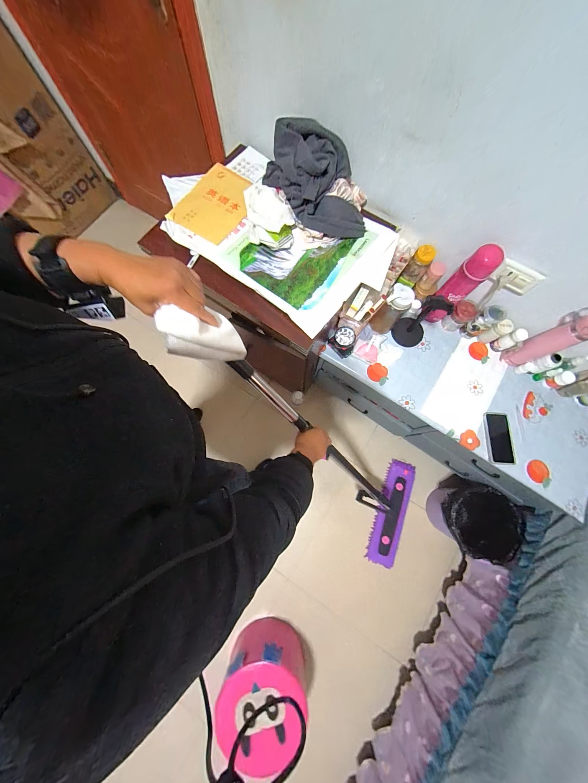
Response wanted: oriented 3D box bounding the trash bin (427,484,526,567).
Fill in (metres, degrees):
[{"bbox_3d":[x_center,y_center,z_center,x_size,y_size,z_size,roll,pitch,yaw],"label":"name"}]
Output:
[{"bbox_3d":[0.747,0.536,1.093,0.240,0.288,0.254,1,74,-2],"label":"trash bin"}]

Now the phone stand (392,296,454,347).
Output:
[{"bbox_3d":[0.416,-0.244,0.813,0.102,0.255,0.107,41,77,9],"label":"phone stand"}]

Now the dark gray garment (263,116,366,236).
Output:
[{"bbox_3d":[0.059,-0.601,0.721,0.228,0.161,0.308,-15,75,-6],"label":"dark gray garment"}]

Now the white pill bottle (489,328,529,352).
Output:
[{"bbox_3d":[0.739,-0.172,0.873,0.040,0.115,0.046,-24,76,-9],"label":"white pill bottle"}]

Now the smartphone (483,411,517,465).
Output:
[{"bbox_3d":[0.685,0.155,0.841,0.083,0.009,0.170,6,74,0],"label":"smartphone"}]

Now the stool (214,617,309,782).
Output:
[{"bbox_3d":[-0.107,1.102,0.929,0.295,0.282,0.288,1,74,-2],"label":"stool"}]

